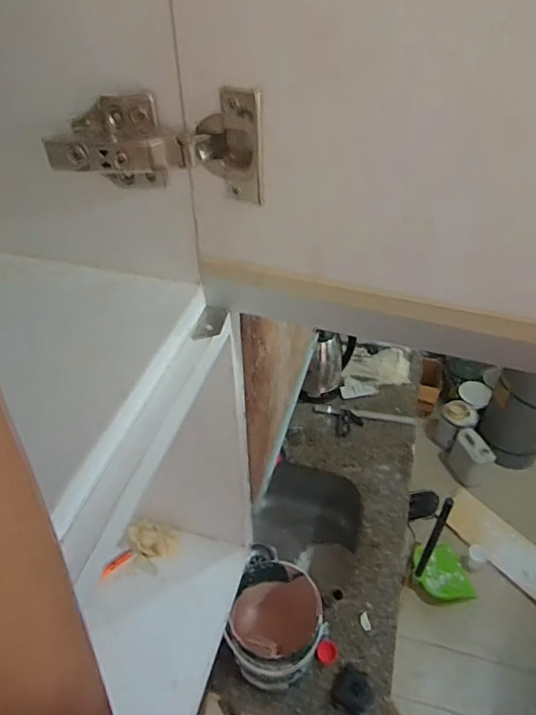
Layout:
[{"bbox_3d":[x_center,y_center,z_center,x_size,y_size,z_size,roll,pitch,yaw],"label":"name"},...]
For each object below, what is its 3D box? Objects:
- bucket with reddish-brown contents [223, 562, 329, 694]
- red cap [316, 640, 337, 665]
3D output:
[{"bbox_3d":[0.014,0.528,1.020,0.187,0.208,0.198,-5,42,-4],"label":"bucket with reddish-brown contents"},{"bbox_3d":[0.122,0.608,1.060,0.041,0.019,0.043,-3,82,18],"label":"red cap"}]

